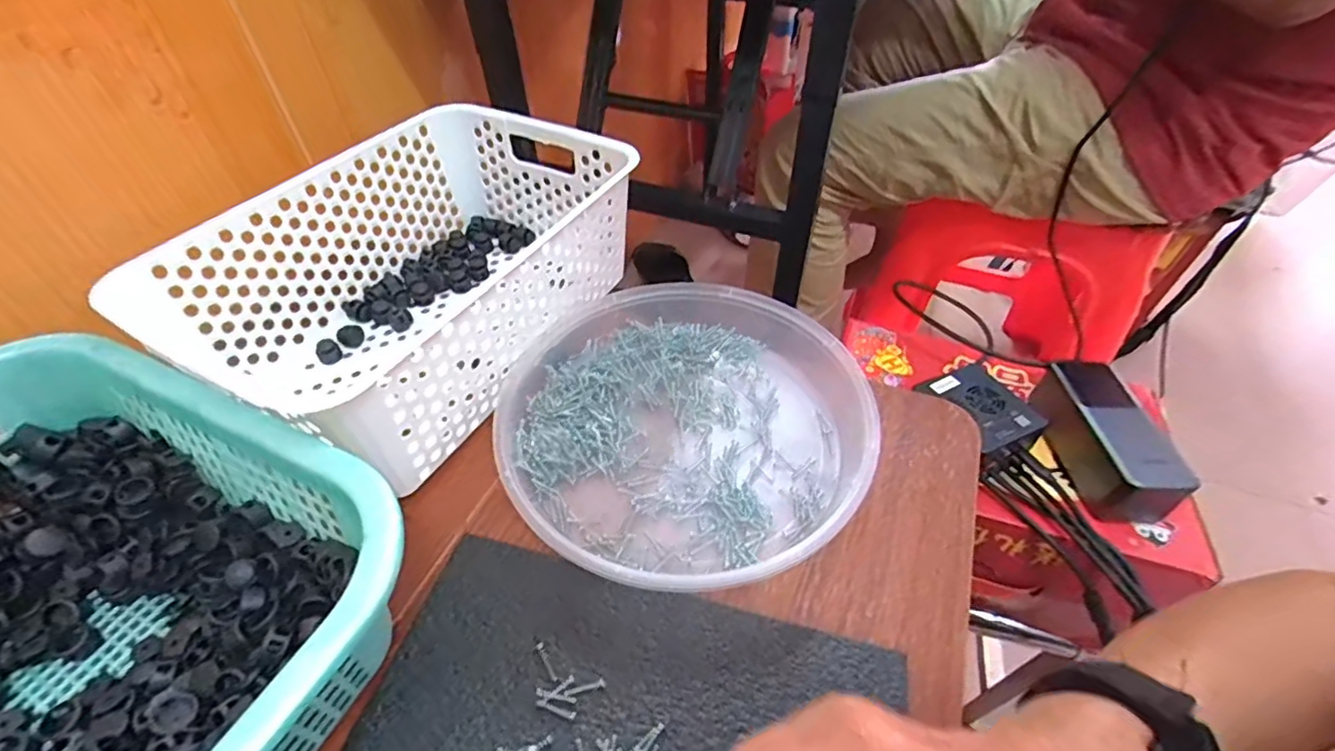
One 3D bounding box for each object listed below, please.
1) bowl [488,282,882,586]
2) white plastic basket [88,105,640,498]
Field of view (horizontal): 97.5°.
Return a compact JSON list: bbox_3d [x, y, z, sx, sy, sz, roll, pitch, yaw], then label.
[{"bbox_3d":[0.010,0.023,0.386,0.232,0.052,0.221,3,43,-3],"label":"bowl"},{"bbox_3d":[-0.177,-0.071,0.434,0.205,0.124,0.299,21,50,19],"label":"white plastic basket"}]

